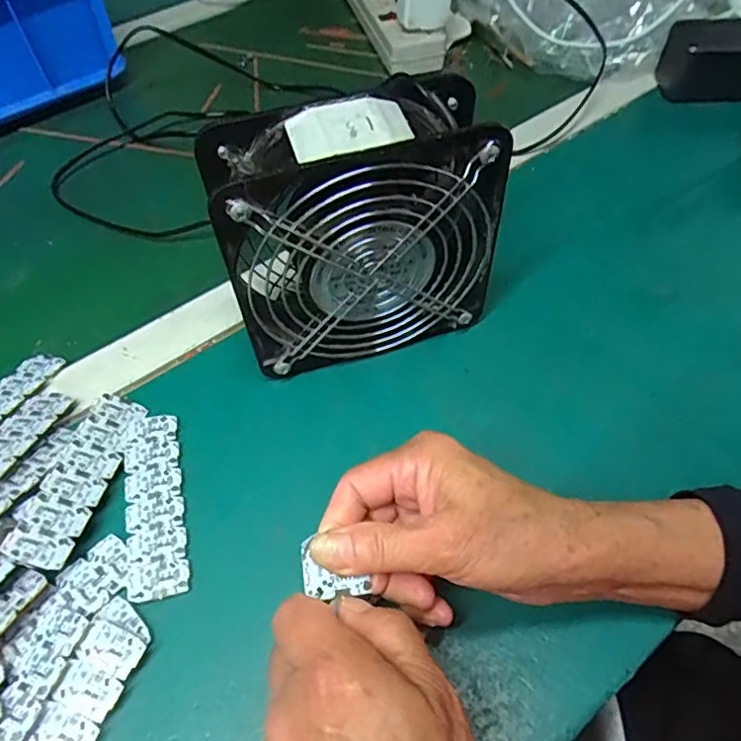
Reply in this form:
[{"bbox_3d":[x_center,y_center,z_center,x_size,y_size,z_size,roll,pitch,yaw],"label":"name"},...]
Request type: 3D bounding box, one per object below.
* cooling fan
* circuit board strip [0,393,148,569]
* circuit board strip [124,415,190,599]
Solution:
[{"bbox_3d":[-0.006,-0.071,0.330,0.146,0.150,0.058,-17,55,-9],"label":"cooling fan"},{"bbox_3d":[-0.159,0.056,0.318,0.030,0.004,0.105,22,45,-10],"label":"circuit board strip"},{"bbox_3d":[-0.119,0.070,0.320,0.030,0.005,0.104,-12,54,-6],"label":"circuit board strip"}]

